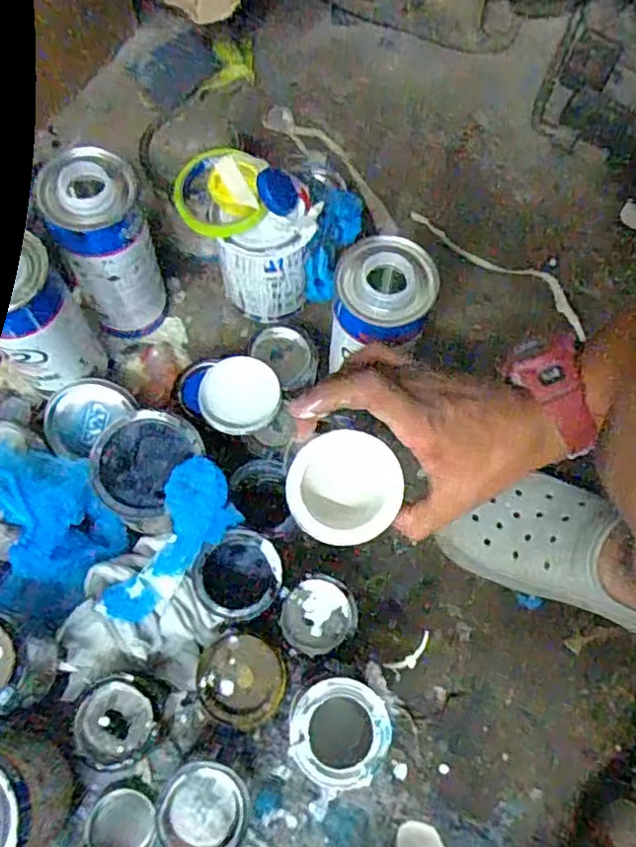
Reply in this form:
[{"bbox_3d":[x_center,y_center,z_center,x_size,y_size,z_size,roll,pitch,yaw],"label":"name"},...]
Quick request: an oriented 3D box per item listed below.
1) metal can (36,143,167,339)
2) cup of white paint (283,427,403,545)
[{"bbox_3d":[-0.200,-0.167,0.621,0.076,0.214,0.079,0,70,-1],"label":"metal can"},{"bbox_3d":[0.015,0.043,0.428,0.077,0.074,0.072,32,83,-8],"label":"cup of white paint"}]

